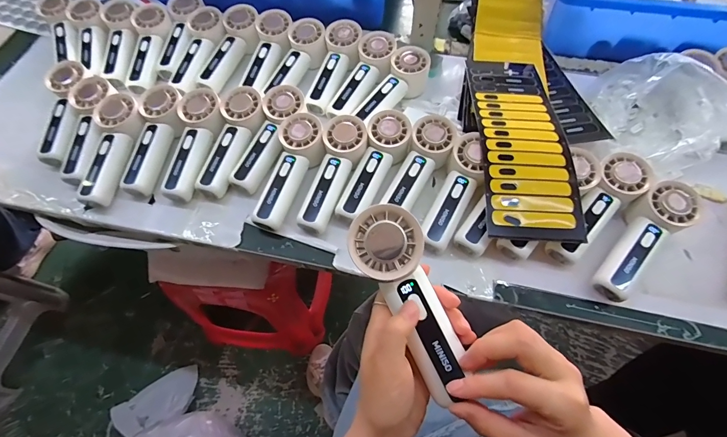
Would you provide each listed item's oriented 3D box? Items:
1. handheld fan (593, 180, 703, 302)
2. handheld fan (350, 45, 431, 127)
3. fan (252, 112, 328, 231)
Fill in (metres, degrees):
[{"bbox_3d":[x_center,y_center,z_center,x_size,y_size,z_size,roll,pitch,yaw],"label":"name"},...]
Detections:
[{"bbox_3d":[0.320,0.026,0.404,0.055,0.046,0.156,38,82,19],"label":"handheld fan"},{"bbox_3d":[0.039,-0.186,0.516,0.057,0.049,0.159,33,66,17],"label":"handheld fan"},{"bbox_3d":[-0.095,-0.059,0.452,0.064,0.030,0.156,17,75,10],"label":"fan"}]

